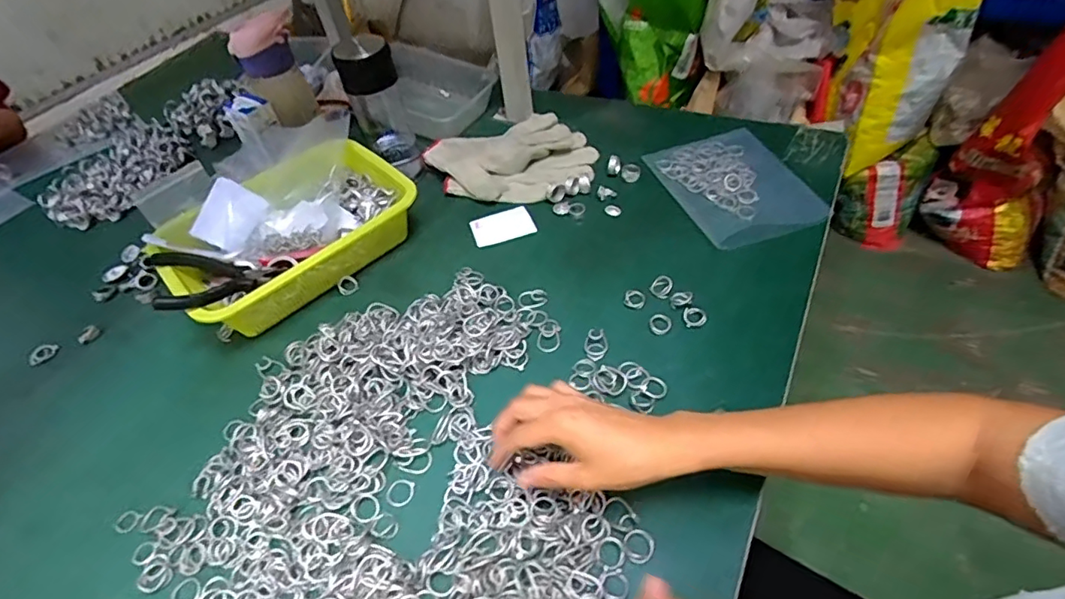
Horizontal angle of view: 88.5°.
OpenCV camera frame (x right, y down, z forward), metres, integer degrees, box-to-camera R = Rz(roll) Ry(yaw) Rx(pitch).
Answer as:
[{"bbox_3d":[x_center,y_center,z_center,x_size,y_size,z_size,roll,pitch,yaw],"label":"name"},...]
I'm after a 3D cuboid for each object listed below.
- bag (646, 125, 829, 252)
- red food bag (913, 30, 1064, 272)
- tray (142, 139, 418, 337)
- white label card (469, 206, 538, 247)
[{"bbox_3d":[0.247,-0.144,0.653,0.147,0.022,0.202,-15,49,-7],"label":"bag"},{"bbox_3d":[1.182,-0.353,1.310,0.292,0.586,0.122,8,50,14],"label":"red food bag"},{"bbox_3d":[-0.279,-0.076,0.637,0.269,0.078,0.187,-35,54,-22],"label":"tray"},{"bbox_3d":[-0.037,-0.090,0.676,0.074,0.004,0.051,-19,51,-6],"label":"white label card"}]

